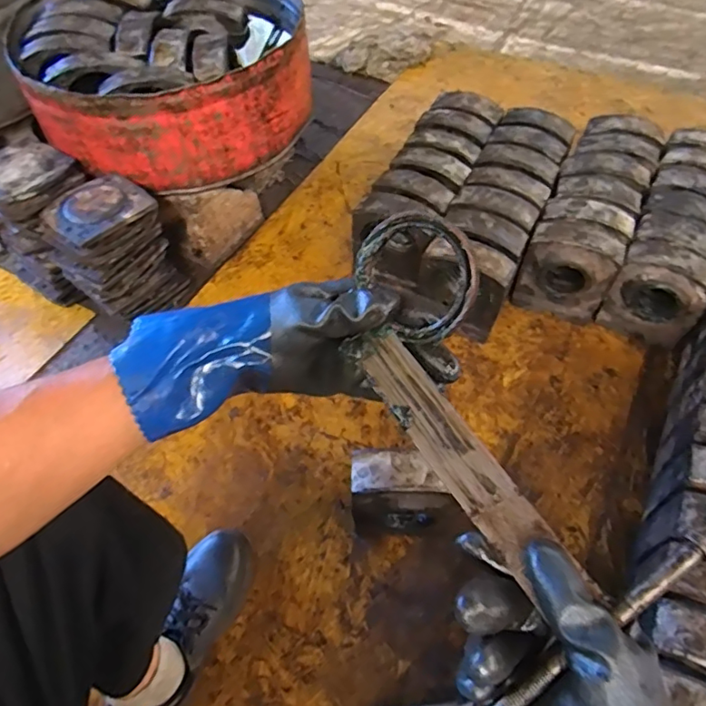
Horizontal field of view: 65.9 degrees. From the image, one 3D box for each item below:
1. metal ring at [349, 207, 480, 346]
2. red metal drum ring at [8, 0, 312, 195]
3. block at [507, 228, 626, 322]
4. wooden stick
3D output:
[{"bbox_3d":[0.046,-0.057,0.380,0.090,0.074,0.009,45,25,17],"label":"metal ring"},{"bbox_3d":[-0.374,-0.601,1.147,0.533,0.192,0.530,0,56,-1],"label":"red metal drum ring"},{"bbox_3d":[0.422,-0.154,1.086,0.167,0.192,0.074,21,57,14],"label":"block"},{"bbox_3d":[0.067,0.066,0.353,0.034,0.010,0.189,-29,64,-18],"label":"wooden stick"}]

